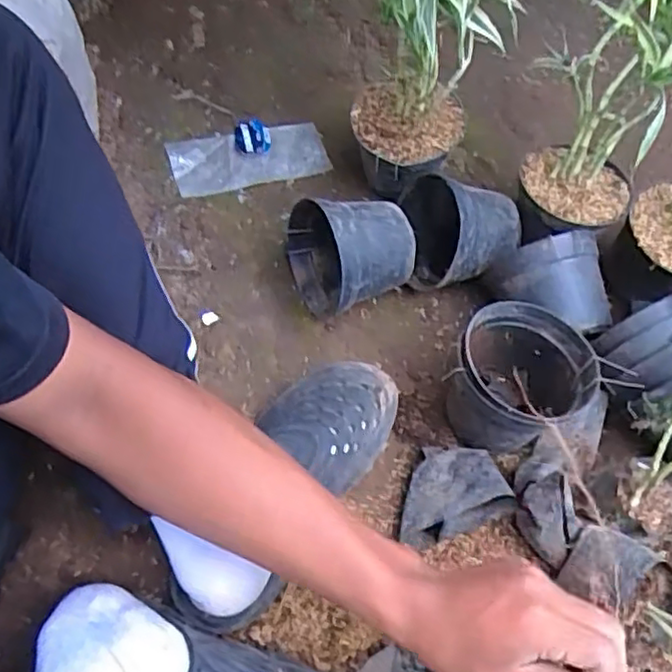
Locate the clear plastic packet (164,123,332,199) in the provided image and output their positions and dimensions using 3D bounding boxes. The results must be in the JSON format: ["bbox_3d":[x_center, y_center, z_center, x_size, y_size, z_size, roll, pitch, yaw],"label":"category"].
[{"bbox_3d":[-0.106,-0.219,0.832,0.190,0.013,0.078,-17,72,-22],"label":"clear plastic packet"}]

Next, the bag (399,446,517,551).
[{"bbox_3d":[0.099,0.144,0.621,0.096,0.076,0.085,-16,65,-11],"label":"bag"}]

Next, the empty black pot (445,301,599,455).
[{"bbox_3d":[0.176,0.042,0.657,0.136,0.107,0.126,1,63,-3],"label":"empty black pot"}]

